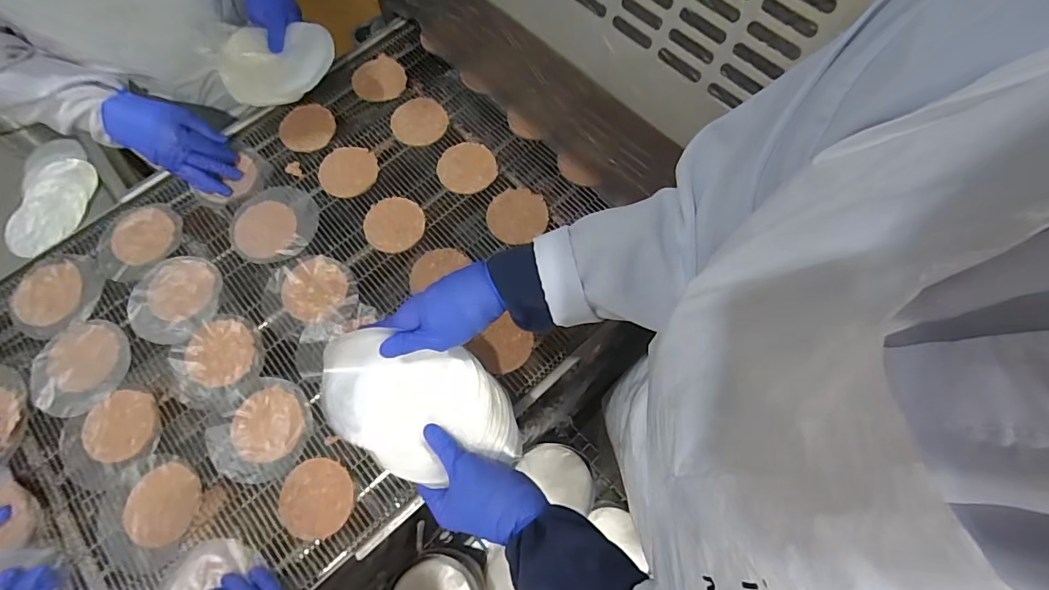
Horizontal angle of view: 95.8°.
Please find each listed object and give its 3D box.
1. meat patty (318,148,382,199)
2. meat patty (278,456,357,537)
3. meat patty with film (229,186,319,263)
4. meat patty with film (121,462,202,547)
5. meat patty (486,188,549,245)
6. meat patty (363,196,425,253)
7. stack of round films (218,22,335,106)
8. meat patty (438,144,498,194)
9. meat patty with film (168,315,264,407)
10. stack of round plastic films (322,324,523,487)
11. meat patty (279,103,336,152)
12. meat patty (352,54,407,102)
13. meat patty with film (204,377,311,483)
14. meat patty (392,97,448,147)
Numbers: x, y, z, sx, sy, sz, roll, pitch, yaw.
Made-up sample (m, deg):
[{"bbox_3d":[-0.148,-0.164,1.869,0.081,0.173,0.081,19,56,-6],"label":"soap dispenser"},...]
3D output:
[{"bbox_3d":[-0.261,-0.184,0.704,0.080,0.012,0.085,-1,70,2],"label":"meat patty"},{"bbox_3d":[-0.238,0.233,0.545,0.081,0.009,0.082,-10,70,-1],"label":"meat patty"},{"bbox_3d":[-0.360,-0.103,0.684,0.119,0.008,0.118,-5,70,1],"label":"meat patty with film"},{"bbox_3d":[-0.416,0.239,0.544,0.082,0.010,0.083,3,71,4],"label":"meat patty with film"},{"bbox_3d":[-0.010,-0.112,0.665,0.083,0.010,0.083,-6,70,1],"label":"meat patty"},{"bbox_3d":[-0.185,-0.100,0.672,0.083,0.005,0.082,9,71,6],"label":"meat patty"},{"bbox_3d":[-0.345,-0.326,0.661,0.152,0.041,0.107,-8,70,0],"label":"stack of round films"},{"bbox_3d":[-0.084,-0.189,0.700,0.087,0.007,0.080,-1,70,2],"label":"meat patty"},{"bbox_3d":[-0.397,0.082,0.610,0.108,0.005,0.102,-29,72,-8],"label":"meat patty with film"},{"bbox_3d":[-0.103,0.110,0.458,0.190,0.056,0.125,5,71,4],"label":"stack of round plastic films"},{"bbox_3d":[-0.337,-0.259,0.734,0.084,0.009,0.076,-35,73,-10],"label":"meat patty"},{"bbox_3d":[-0.238,-0.353,0.768,0.084,0.016,0.081,-1,70,2],"label":"meat patty"},{"bbox_3d":[-0.319,0.165,0.573,0.108,0.009,0.121,33,75,13],"label":"meat patty with film"},{"bbox_3d":[-0.161,-0.268,0.731,0.081,0.014,0.080,17,72,8],"label":"meat patty"}]

